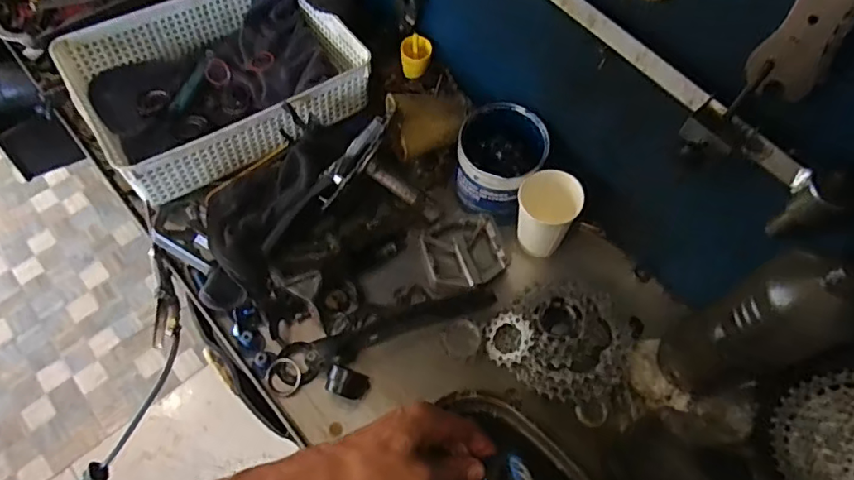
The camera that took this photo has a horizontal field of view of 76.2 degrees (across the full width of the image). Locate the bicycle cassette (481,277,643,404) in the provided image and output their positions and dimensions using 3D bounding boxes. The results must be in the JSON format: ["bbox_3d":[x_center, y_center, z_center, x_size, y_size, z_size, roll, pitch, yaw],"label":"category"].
[{"bbox_3d":[0.152,0.105,0.598,0.148,0.036,0.133,35,65,15],"label":"bicycle cassette"}]

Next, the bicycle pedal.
[{"bbox_3d":[0.044,0.016,0.666,0.095,0.017,0.094,1,61,-2],"label":"bicycle pedal"}]

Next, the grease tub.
[{"bbox_3d":[0.087,-0.099,0.665,0.104,0.093,0.112,1,61,-2],"label":"grease tub"}]

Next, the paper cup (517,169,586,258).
[{"bbox_3d":[0.135,-0.029,0.633,0.069,0.095,0.062,18,62,7],"label":"paper cup"}]

